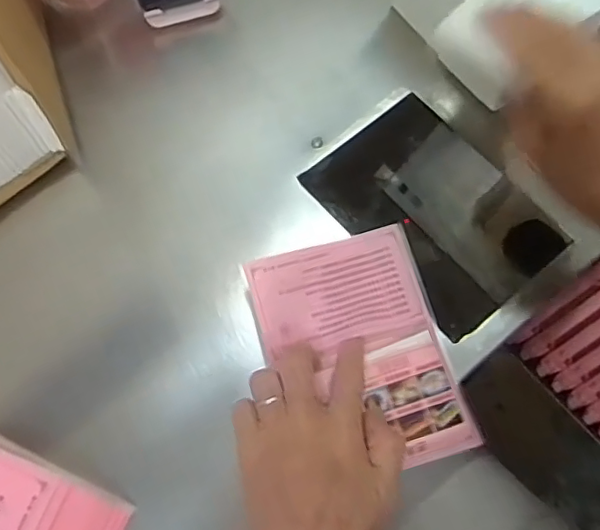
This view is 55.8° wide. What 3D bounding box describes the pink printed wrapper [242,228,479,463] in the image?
[{"bbox_3d":[0.039,0.058,0.384,0.117,0.022,0.157,-17,71,-6],"label":"pink printed wrapper"}]

